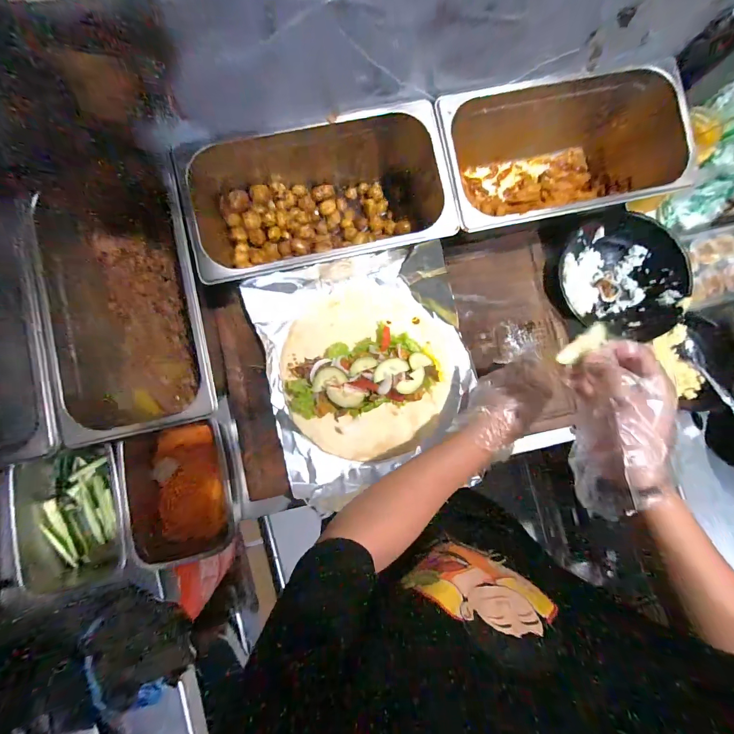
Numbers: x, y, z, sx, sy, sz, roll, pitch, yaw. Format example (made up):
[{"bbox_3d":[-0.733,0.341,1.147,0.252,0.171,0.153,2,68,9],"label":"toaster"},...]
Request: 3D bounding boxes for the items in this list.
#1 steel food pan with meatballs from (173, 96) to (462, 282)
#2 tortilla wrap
[{"bbox_3d":[-0.066,-0.232,0.489,0.325,0.128,0.200,-13,86,-4],"label":"steel food pan with meatballs"},{"bbox_3d":[0.001,-0.003,0.484,0.244,0.048,0.237,0,85,-2],"label":"tortilla wrap"}]

